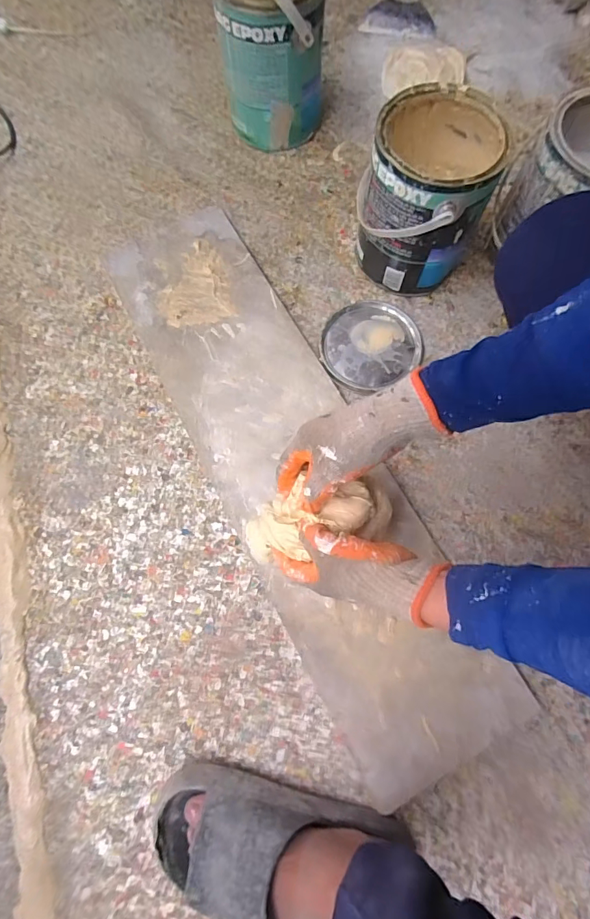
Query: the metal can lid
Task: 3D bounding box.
[{"bbox_3d":[0.112,-0.173,0.634,0.150,0.011,0.131,-29,75,-7],"label":"metal can lid"}]

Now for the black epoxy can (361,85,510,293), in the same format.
[{"bbox_3d":[0.174,-0.357,0.594,0.155,0.191,0.161,0,73,1],"label":"black epoxy can"}]

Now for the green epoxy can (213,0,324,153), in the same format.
[{"bbox_3d":[-0.034,-0.648,0.667,0.153,0.234,0.145,-2,73,0],"label":"green epoxy can"}]

